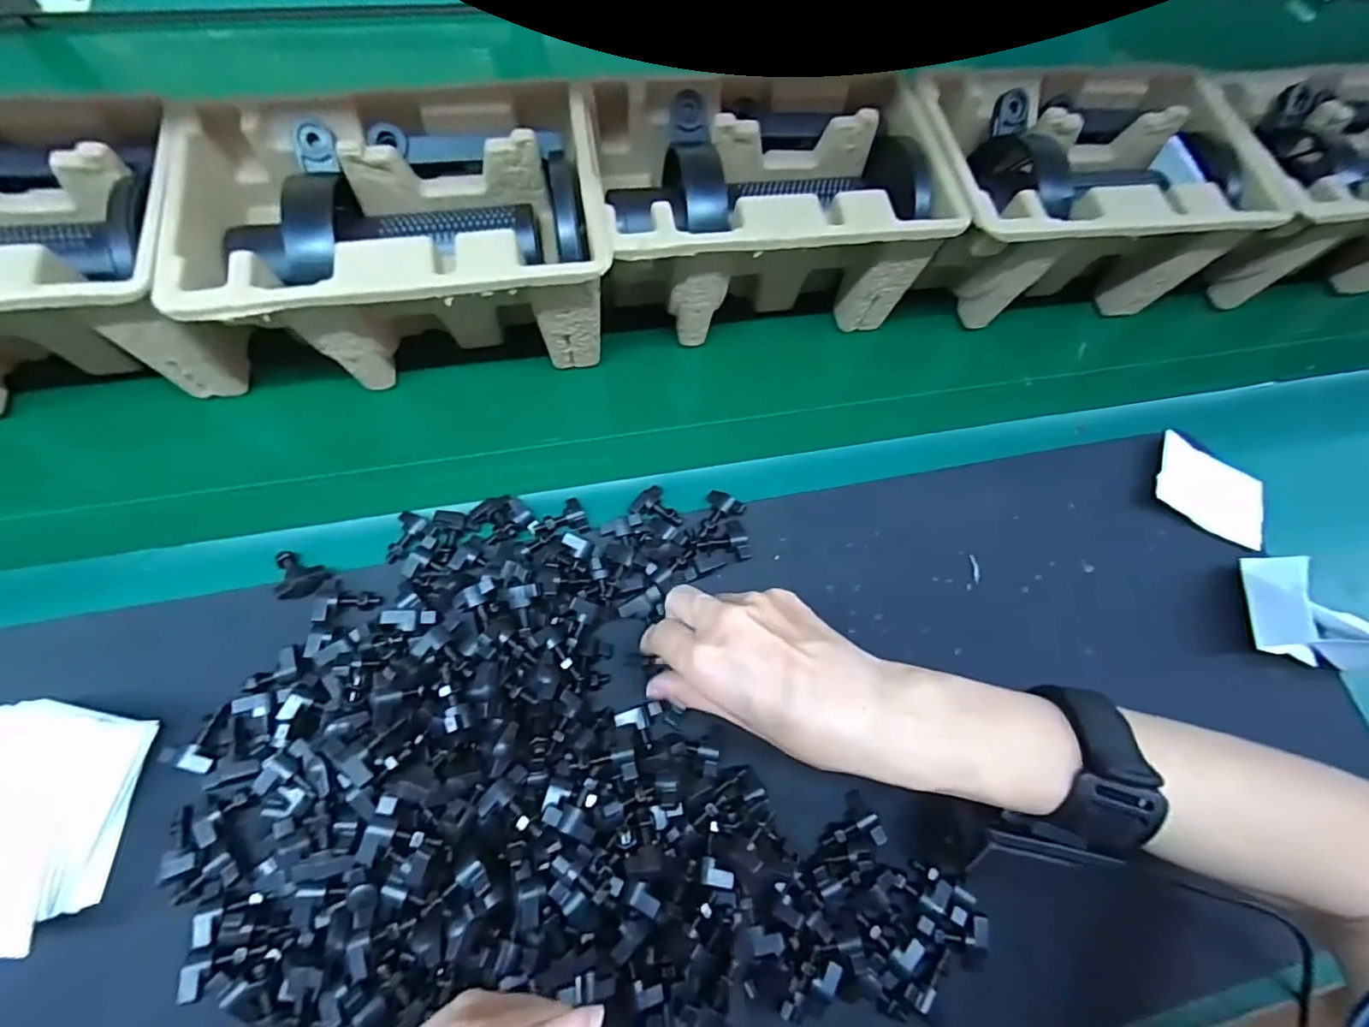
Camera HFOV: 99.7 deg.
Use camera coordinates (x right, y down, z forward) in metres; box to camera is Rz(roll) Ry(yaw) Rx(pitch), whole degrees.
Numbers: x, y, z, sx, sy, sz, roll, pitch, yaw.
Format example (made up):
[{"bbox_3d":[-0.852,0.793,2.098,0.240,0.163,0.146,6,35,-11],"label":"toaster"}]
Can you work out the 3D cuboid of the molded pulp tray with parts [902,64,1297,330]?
[{"bbox_3d":[0.273,-0.220,0.433,0.222,0.128,0.142,-10,70,-9],"label":"molded pulp tray with parts"}]

